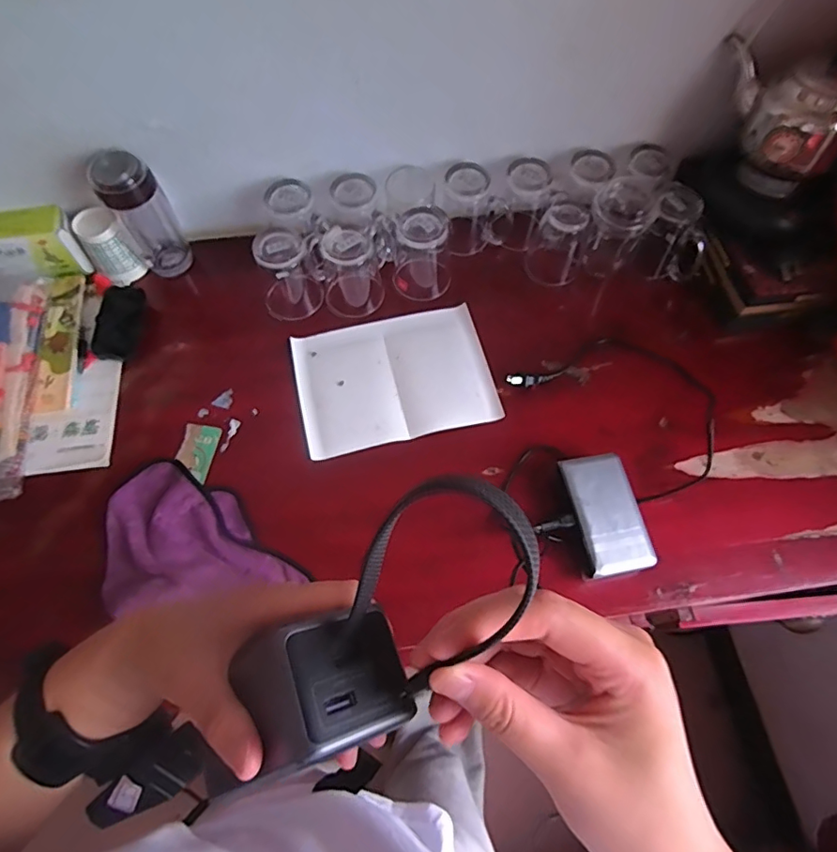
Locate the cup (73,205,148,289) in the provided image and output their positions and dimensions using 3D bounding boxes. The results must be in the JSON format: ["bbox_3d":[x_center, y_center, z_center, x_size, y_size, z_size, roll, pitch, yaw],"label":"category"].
[{"bbox_3d":[-0.427,-0.245,0.720,0.063,0.089,0.066,-38,71,-15],"label":"cup"}]

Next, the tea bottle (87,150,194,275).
[{"bbox_3d":[-0.360,-0.272,0.694,0.073,0.169,0.058,-33,70,-13],"label":"tea bottle"}]

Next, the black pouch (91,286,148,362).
[{"bbox_3d":[-0.395,-0.136,0.693,0.052,0.025,0.101,0,66,0],"label":"black pouch"}]

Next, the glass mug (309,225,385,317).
[{"bbox_3d":[-0.093,-0.213,0.703,0.082,0.097,0.082,-24,68,-10],"label":"glass mug"}]

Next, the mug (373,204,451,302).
[{"bbox_3d":[-0.002,-0.236,0.726,0.098,0.112,0.090,-12,67,-5],"label":"mug"}]

